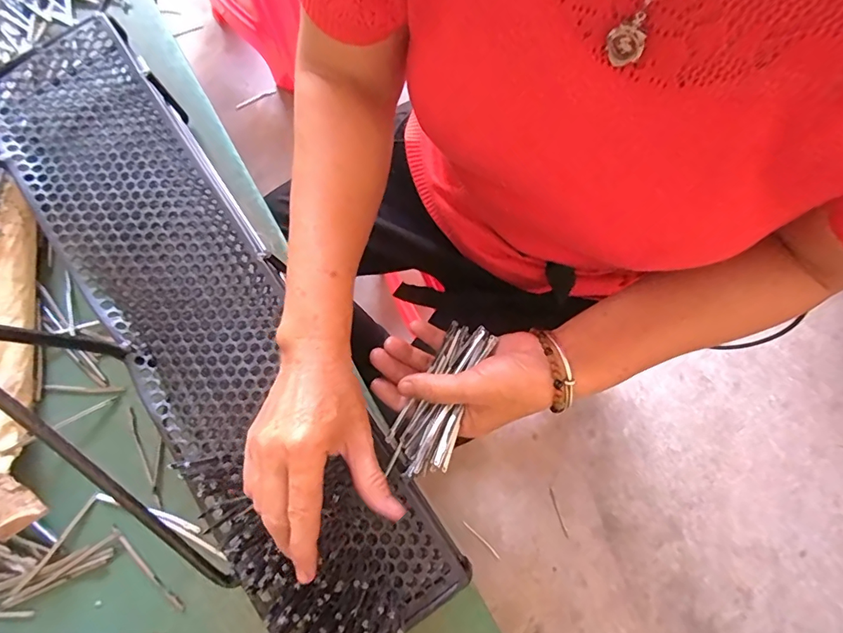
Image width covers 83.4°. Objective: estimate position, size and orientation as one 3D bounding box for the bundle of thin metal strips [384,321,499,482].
[{"bbox_3d":[0.013,0.063,0.358,0.049,0.015,0.121,17,74,24],"label":"bundle of thin metal strips"}]

